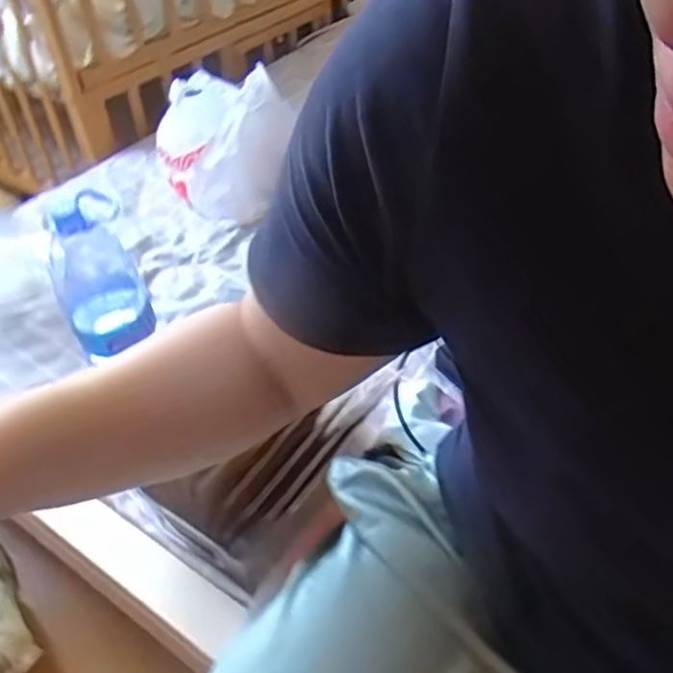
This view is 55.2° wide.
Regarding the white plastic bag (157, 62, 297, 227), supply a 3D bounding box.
[{"bbox_3d":[-0.174,-0.303,1.034,0.206,0.197,0.137,-15,45,-10],"label":"white plastic bag"}]

